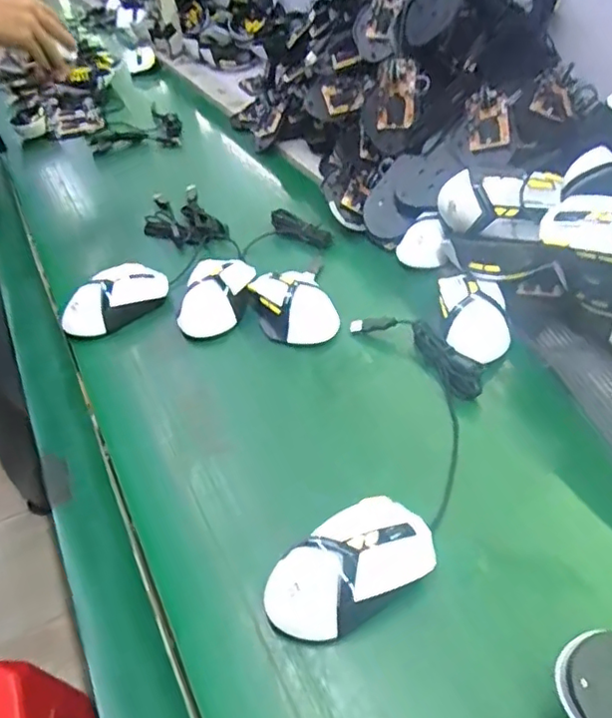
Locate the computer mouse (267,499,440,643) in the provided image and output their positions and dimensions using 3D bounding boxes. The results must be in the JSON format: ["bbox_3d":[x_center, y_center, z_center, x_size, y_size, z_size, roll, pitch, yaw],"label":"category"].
[{"bbox_3d":[0.031,0.142,0.404,0.120,0.049,0.060,-25,47,-20],"label":"computer mouse"}]

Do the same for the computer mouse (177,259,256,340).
[{"bbox_3d":[-0.096,-0.073,0.656,0.067,0.042,0.105,13,47,19],"label":"computer mouse"}]

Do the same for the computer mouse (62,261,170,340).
[{"bbox_3d":[-0.215,-0.066,0.669,0.119,0.051,0.061,-33,50,-26],"label":"computer mouse"}]

